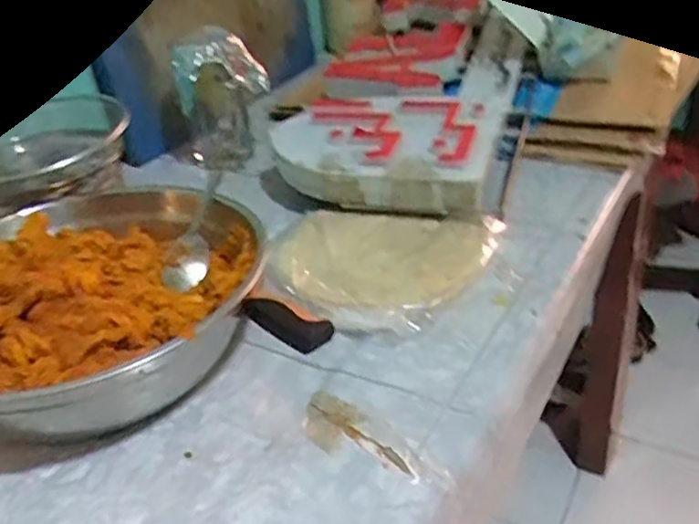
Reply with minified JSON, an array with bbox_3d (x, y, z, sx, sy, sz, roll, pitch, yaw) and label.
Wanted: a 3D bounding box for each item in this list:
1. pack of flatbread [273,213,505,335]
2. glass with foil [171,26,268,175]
[{"bbox_3d":[0.022,-0.001,0.620,0.186,0.028,0.180,11,35,26],"label":"pack of flatbread"},{"bbox_3d":[-0.161,-0.205,0.866,0.086,0.169,0.087,9,34,22],"label":"glass with foil"}]

